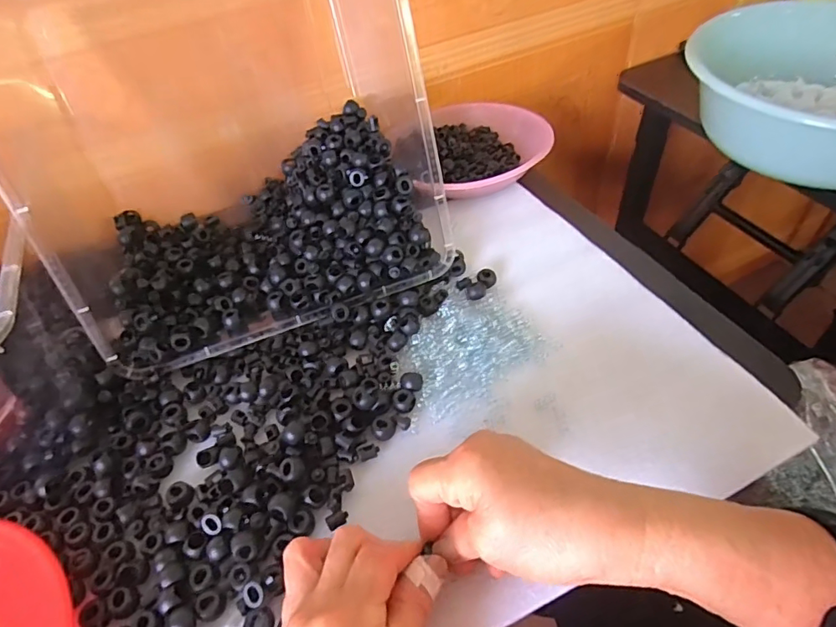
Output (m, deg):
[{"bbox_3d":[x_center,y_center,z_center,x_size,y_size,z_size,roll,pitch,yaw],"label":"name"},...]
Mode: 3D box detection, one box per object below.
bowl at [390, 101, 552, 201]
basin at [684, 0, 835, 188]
[{"bbox_3d":[0.056,-0.192,0.588,0.159,0.049,0.152,-3,48,4],"label":"bowl"},{"bbox_3d":[0.425,-0.236,0.526,0.240,0.124,0.222,-5,48,2],"label":"basin"}]

